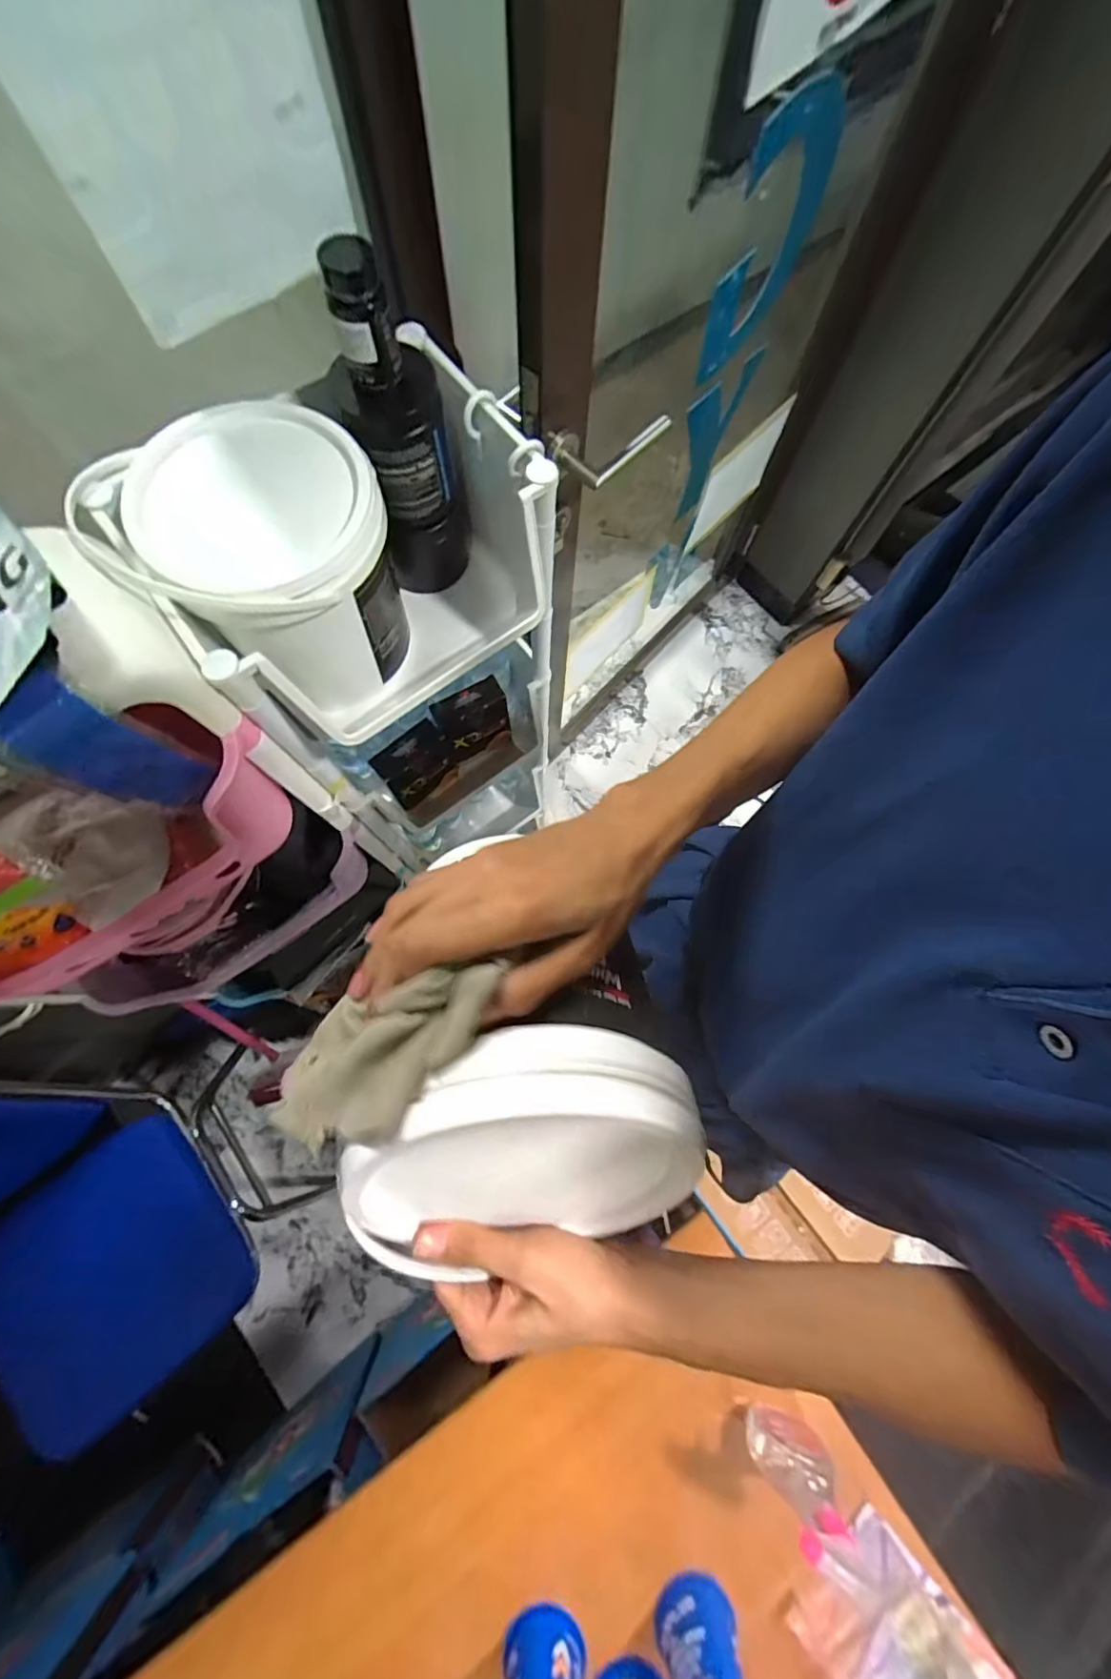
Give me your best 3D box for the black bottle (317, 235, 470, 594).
[{"bbox_3d":[-0.143,-0.372,0.528,0.096,0.288,0.073,-36,80,-10],"label":"black bottle"}]

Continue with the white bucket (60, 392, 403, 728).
[{"bbox_3d":[-0.261,-0.254,0.513,0.221,0.193,0.207,0,76,-2],"label":"white bucket"}]

